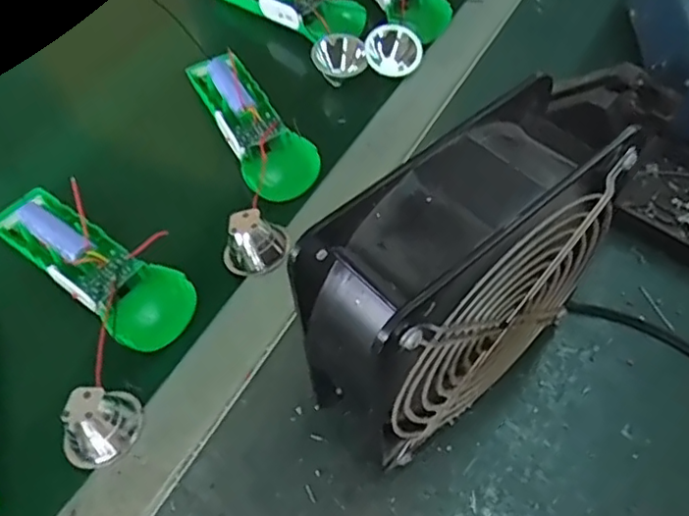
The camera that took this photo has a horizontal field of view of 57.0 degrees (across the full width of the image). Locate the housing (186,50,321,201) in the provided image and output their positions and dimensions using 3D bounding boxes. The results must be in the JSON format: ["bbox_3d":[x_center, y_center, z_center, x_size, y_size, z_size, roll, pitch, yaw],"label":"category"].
[{"bbox_3d":[-0.067,-0.098,0.452,0.047,0.035,0.138,-24,56,-13],"label":"housing"}]

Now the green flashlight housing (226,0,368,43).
[{"bbox_3d":[-0.052,-0.213,0.512,0.145,0.024,0.036,31,61,23],"label":"green flashlight housing"}]

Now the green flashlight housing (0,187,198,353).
[{"bbox_3d":[-0.151,0.006,0.391,0.136,0.043,0.048,32,62,24],"label":"green flashlight housing"}]

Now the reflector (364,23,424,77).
[{"bbox_3d":[0.037,-0.155,0.471,0.041,0.034,0.019,3,54,6],"label":"reflector"}]

